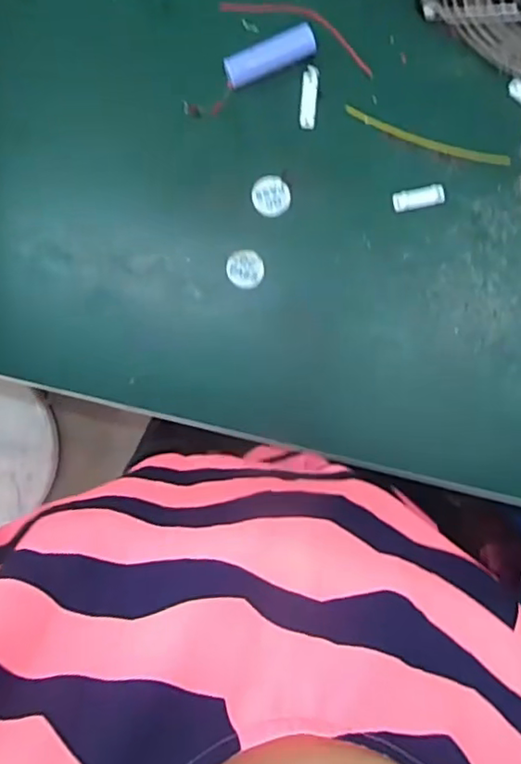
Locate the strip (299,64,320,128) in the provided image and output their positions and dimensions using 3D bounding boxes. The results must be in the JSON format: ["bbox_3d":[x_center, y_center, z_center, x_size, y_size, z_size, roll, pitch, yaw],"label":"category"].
[{"bbox_3d":[0.036,-0.207,0.438,0.012,0.004,0.044,4,91,0],"label":"strip"}]

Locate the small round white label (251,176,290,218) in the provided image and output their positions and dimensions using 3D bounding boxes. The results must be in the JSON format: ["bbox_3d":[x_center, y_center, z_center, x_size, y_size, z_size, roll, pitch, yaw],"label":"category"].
[{"bbox_3d":[0.008,-0.137,0.443,0.027,0.004,0.028,0,91,0],"label":"small round white label"}]

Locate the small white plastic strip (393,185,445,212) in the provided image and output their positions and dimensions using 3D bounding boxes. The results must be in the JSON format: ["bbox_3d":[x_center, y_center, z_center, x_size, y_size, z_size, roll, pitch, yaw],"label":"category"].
[{"bbox_3d":[0.116,-0.135,0.442,0.037,0.004,0.014,-11,91,0],"label":"small white plastic strip"}]

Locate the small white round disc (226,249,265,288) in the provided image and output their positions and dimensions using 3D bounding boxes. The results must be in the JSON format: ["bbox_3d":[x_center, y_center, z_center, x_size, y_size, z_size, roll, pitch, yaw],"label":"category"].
[{"bbox_3d":[-0.011,-0.084,0.448,0.027,0.004,0.027,0,91,0],"label":"small white round disc"}]

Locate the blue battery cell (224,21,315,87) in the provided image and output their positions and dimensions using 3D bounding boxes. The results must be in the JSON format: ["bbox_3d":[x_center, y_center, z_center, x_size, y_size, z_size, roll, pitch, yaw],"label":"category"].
[{"bbox_3d":[0.008,-0.233,0.434,0.066,0.016,0.021,-22,91,1],"label":"blue battery cell"}]

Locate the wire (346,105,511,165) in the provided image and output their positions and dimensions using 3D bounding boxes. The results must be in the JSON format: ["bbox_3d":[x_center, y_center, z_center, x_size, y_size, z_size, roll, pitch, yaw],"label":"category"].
[{"bbox_3d":[0.122,-0.178,0.440,0.125,0.004,0.012,18,92,1],"label":"wire"}]

